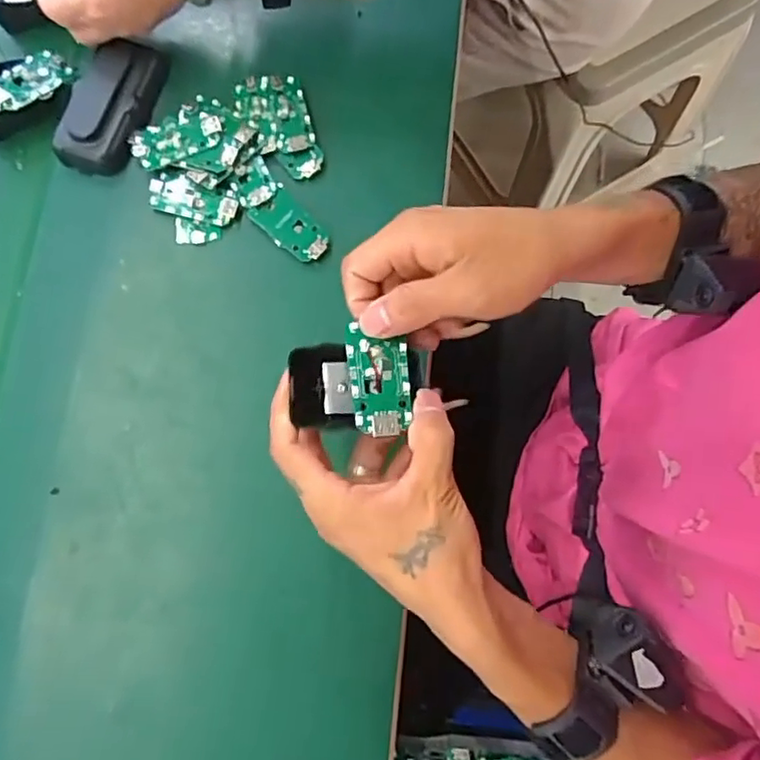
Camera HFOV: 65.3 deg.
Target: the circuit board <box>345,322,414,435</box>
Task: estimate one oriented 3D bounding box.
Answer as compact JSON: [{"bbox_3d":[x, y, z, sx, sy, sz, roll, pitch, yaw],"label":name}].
[{"bbox_3d":[-0.001,0.000,0.305,0.031,0.008,0.056,-3,80,0],"label":"circuit board"}]

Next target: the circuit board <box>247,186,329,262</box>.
[{"bbox_3d":[-0.066,-0.115,0.440,0.060,0.004,0.032,42,82,8],"label":"circuit board"}]

